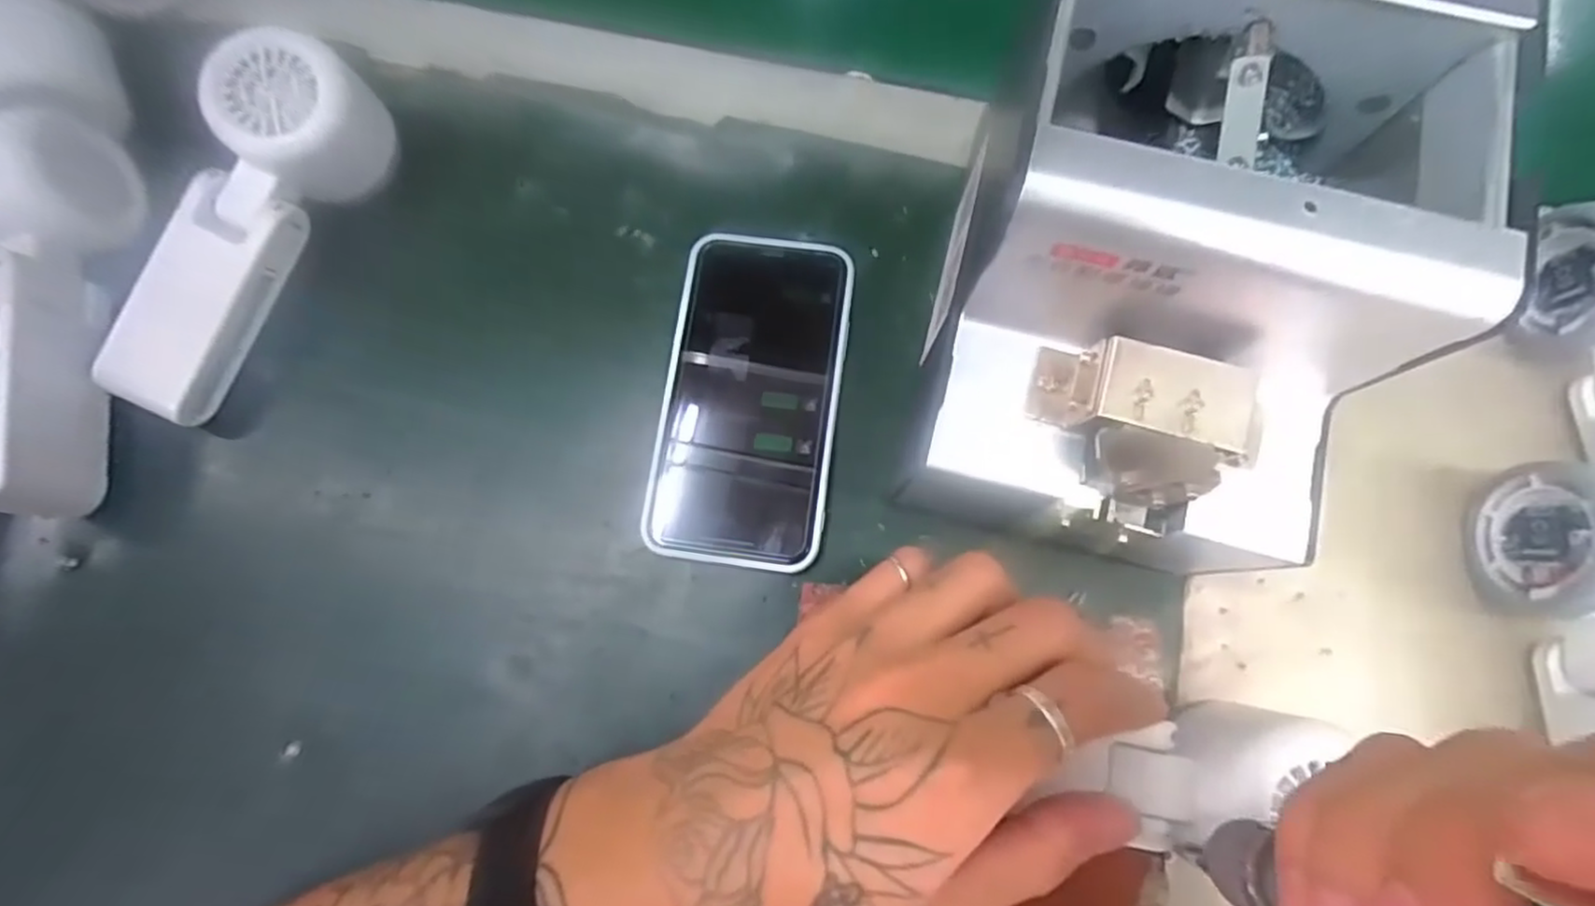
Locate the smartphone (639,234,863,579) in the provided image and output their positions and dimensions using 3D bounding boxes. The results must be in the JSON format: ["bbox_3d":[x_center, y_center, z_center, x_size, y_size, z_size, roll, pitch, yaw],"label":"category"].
[{"bbox_3d":[-0.019,-0.025,0.310,0.074,0.012,0.144,8,77,2],"label":"smartphone"}]

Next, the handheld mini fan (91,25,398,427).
[{"bbox_3d":[-0.229,-0.092,0.295,0.046,0.053,0.158,24,78,6],"label":"handheld mini fan"}]

